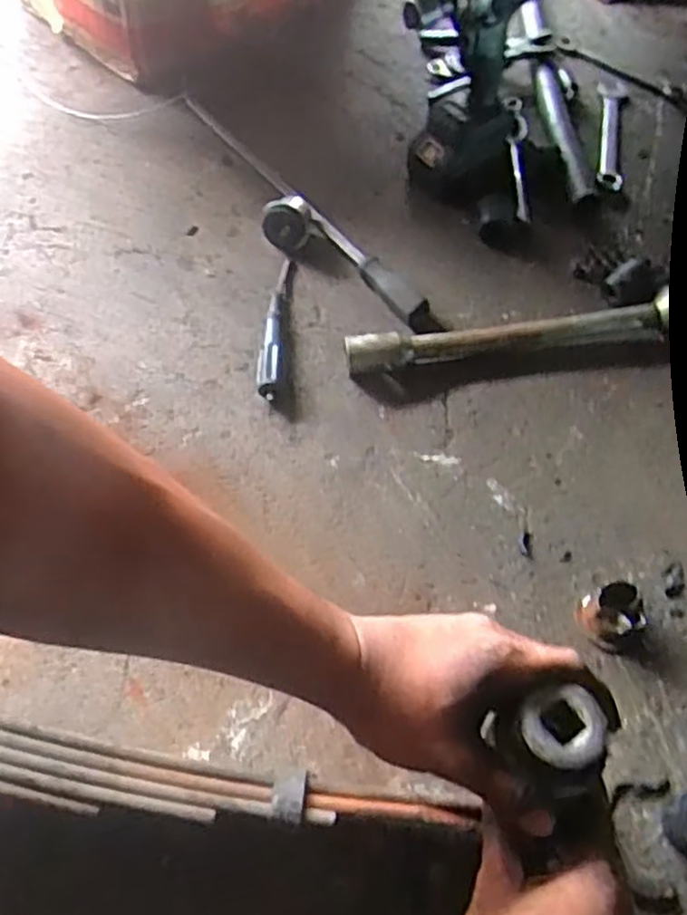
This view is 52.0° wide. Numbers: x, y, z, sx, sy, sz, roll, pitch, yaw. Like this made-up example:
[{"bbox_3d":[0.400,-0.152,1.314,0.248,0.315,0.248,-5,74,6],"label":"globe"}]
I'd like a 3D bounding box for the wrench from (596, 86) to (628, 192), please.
[{"bbox_3d":[0.356,-0.432,0.933,0.037,0.015,0.245,11,59,6],"label":"wrench"}]

